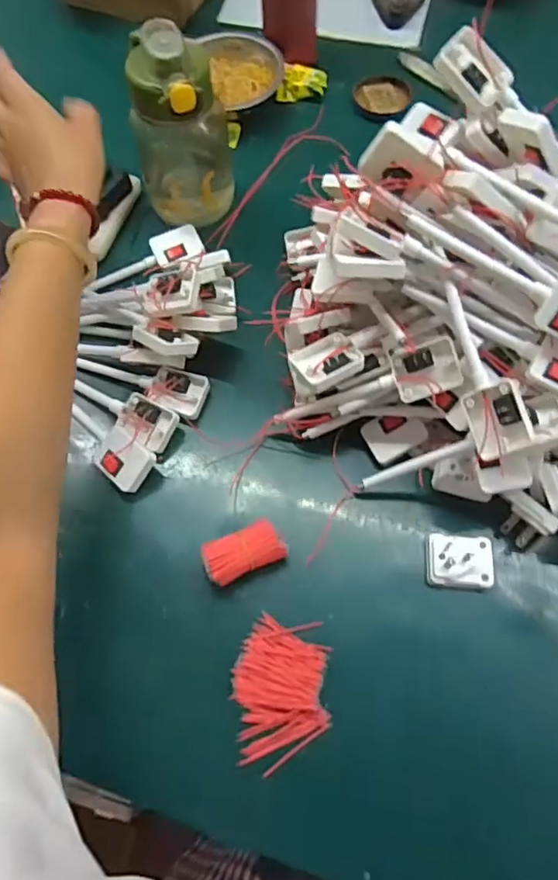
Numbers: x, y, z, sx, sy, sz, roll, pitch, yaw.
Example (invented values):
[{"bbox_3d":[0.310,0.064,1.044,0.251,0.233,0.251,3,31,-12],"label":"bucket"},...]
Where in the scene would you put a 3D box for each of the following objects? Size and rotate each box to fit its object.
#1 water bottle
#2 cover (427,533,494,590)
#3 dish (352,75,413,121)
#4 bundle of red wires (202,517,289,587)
[{"bbox_3d":[-0.092,-0.275,0.531,0.088,0.176,0.072,-12,63,-3],"label":"water bottle"},{"bbox_3d":[0.137,0.093,0.440,0.048,0.018,0.038,3,63,5],"label":"cover"},{"bbox_3d":[0.119,-0.394,0.664,0.065,0.016,0.054,1,63,4],"label":"dish"},{"bbox_3d":[-0.026,0.086,0.439,0.059,0.036,0.031,-24,64,-9],"label":"bundle of red wires"}]

